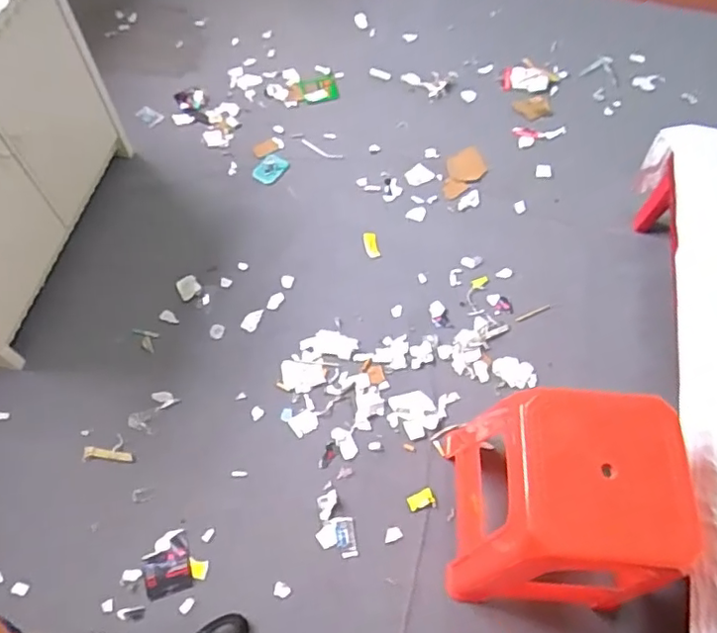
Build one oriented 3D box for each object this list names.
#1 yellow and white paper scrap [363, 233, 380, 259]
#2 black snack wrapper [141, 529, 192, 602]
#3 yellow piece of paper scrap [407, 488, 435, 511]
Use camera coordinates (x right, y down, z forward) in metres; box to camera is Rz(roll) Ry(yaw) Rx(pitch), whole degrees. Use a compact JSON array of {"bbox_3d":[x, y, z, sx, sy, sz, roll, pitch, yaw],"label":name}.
[{"bbox_3d":[0.035,-0.206,1.667,0.039,0.013,0.092,-13,65,-5],"label":"yellow and white paper scrap"},{"bbox_3d":[-0.421,0.553,1.275,0.103,0.010,0.115,-17,65,-7],"label":"black snack wrapper"},{"bbox_3d":[0.143,0.421,1.328,0.060,0.004,0.035,-20,66,-9],"label":"yellow piece of paper scrap"}]

